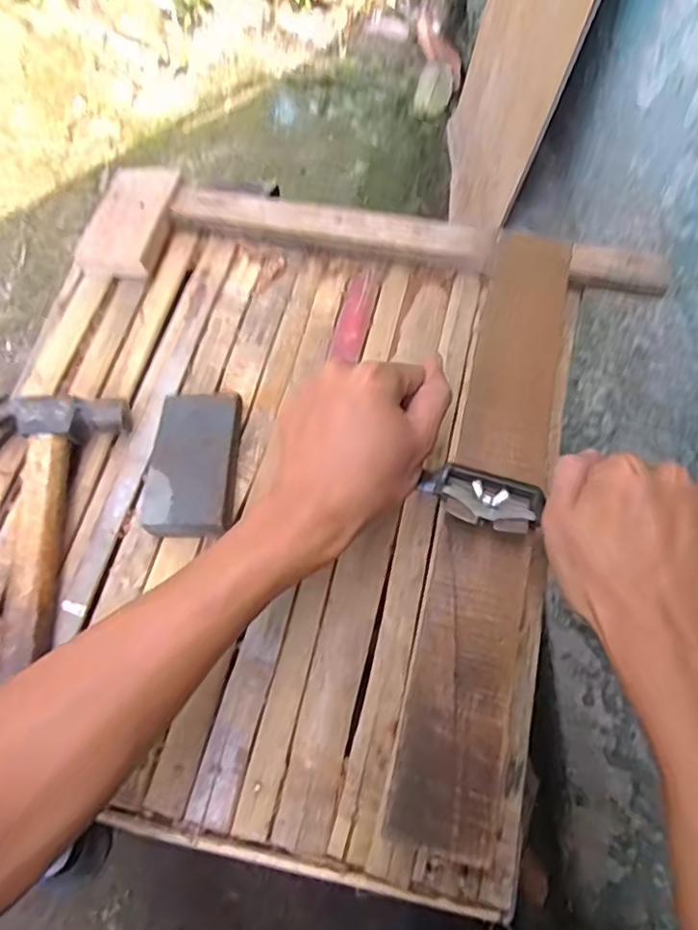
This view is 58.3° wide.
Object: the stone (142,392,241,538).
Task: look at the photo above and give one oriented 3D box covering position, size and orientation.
[{"bbox_3d":[-0.097,0.000,0.396,0.053,0.028,0.097,-2,66,-1],"label":"stone"}]

